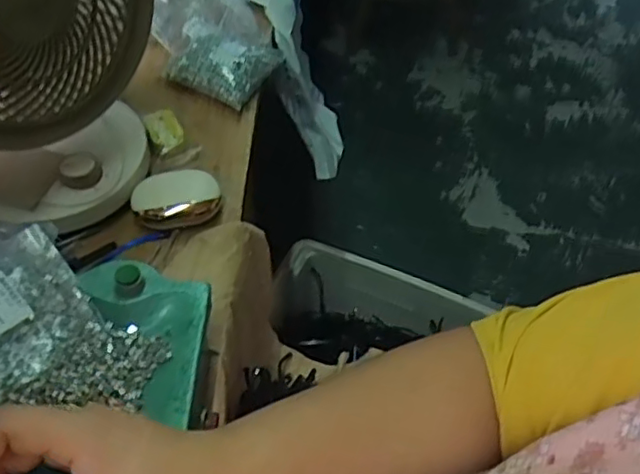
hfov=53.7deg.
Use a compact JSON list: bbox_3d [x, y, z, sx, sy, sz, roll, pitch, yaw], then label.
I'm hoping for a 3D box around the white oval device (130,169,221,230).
[{"bbox_3d":[-0.146,-0.040,0.636,0.087,0.025,0.053,-4,51,-5],"label":"white oval device"}]

